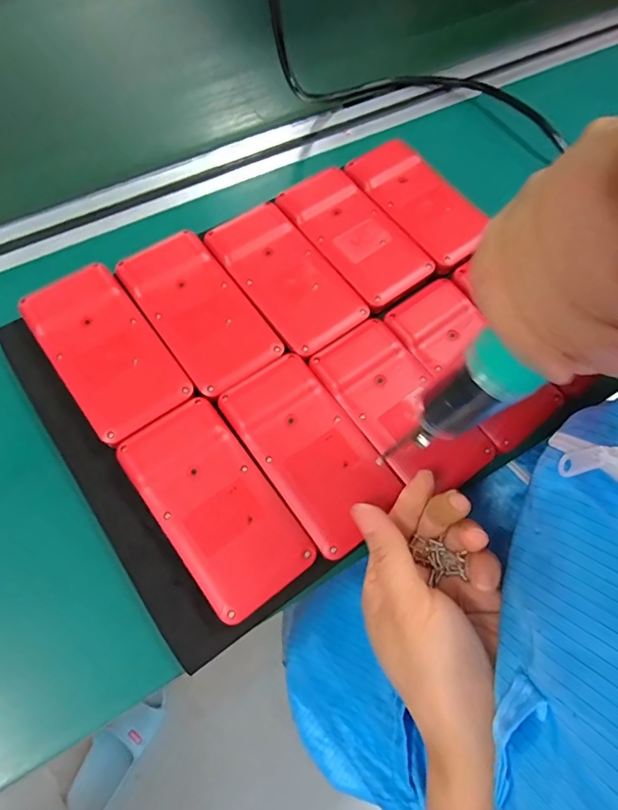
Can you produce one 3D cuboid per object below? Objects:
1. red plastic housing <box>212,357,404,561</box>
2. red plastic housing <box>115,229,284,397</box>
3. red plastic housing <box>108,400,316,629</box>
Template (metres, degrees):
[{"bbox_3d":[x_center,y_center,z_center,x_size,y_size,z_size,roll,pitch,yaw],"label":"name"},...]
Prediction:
[{"bbox_3d":[0.001,0.025,0.283,0.062,0.015,0.115,-34,73,-17],"label":"red plastic housing"},{"bbox_3d":[-0.073,-0.066,0.313,0.061,0.014,0.118,-34,73,-17],"label":"red plastic housing"},{"bbox_3d":[-0.053,0.055,0.267,0.061,0.018,0.117,-35,74,-17],"label":"red plastic housing"}]

